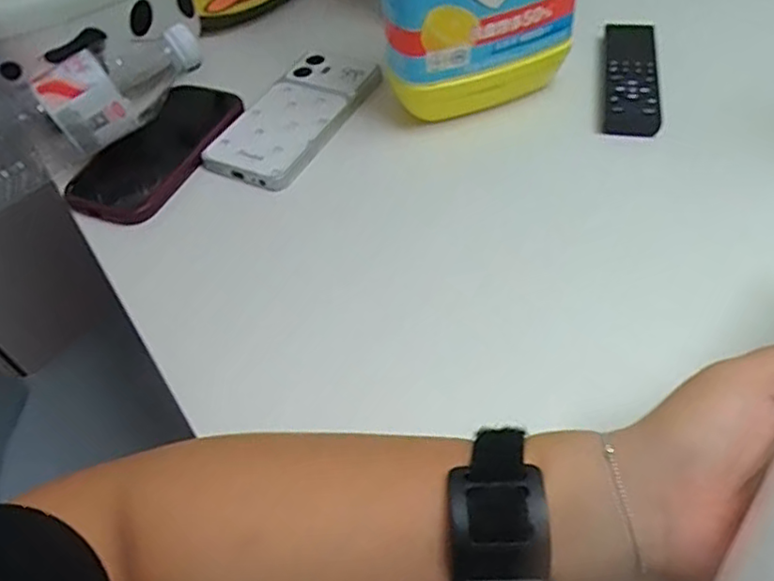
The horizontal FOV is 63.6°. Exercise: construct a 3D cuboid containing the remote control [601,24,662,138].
[{"bbox_3d":[0.198,-0.176,0.507,0.040,0.013,0.143,7,52,12],"label":"remote control"}]

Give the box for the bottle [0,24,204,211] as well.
[{"bbox_3d":[-0.249,-0.132,0.485,0.236,0.076,0.064,-36,55,-6],"label":"bottle"}]

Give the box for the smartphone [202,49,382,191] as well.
[{"bbox_3d":[-0.073,-0.145,0.515,0.080,0.013,0.167,18,55,20],"label":"smartphone"}]

